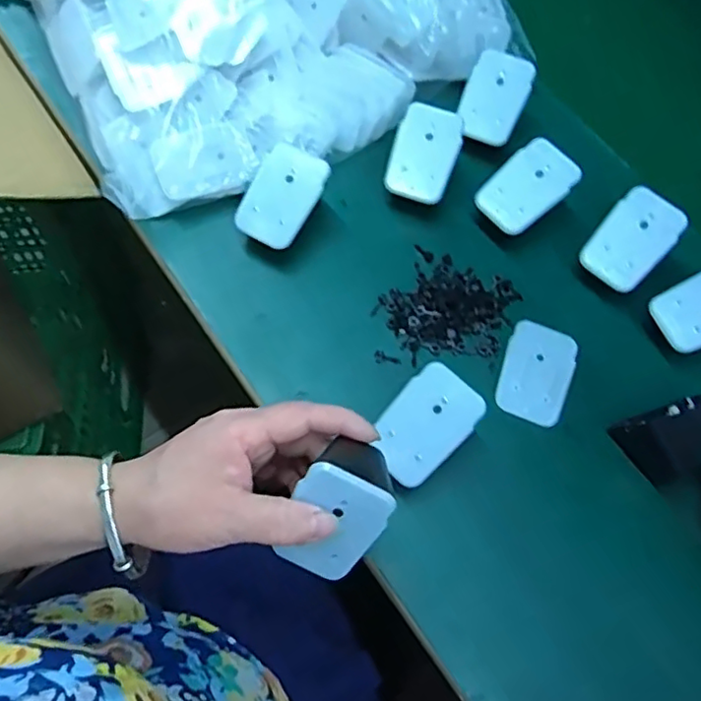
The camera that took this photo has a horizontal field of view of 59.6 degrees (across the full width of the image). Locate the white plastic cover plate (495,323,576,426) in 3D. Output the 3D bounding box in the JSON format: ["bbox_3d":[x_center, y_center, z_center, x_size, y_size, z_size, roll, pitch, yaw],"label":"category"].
[{"bbox_3d":[0.128,0.015,0.419,0.045,0.004,0.071,20,69,4],"label":"white plastic cover plate"}]

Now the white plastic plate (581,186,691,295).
[{"bbox_3d":[0.198,-0.079,0.429,0.046,0.005,0.071,42,91,10],"label":"white plastic plate"}]

